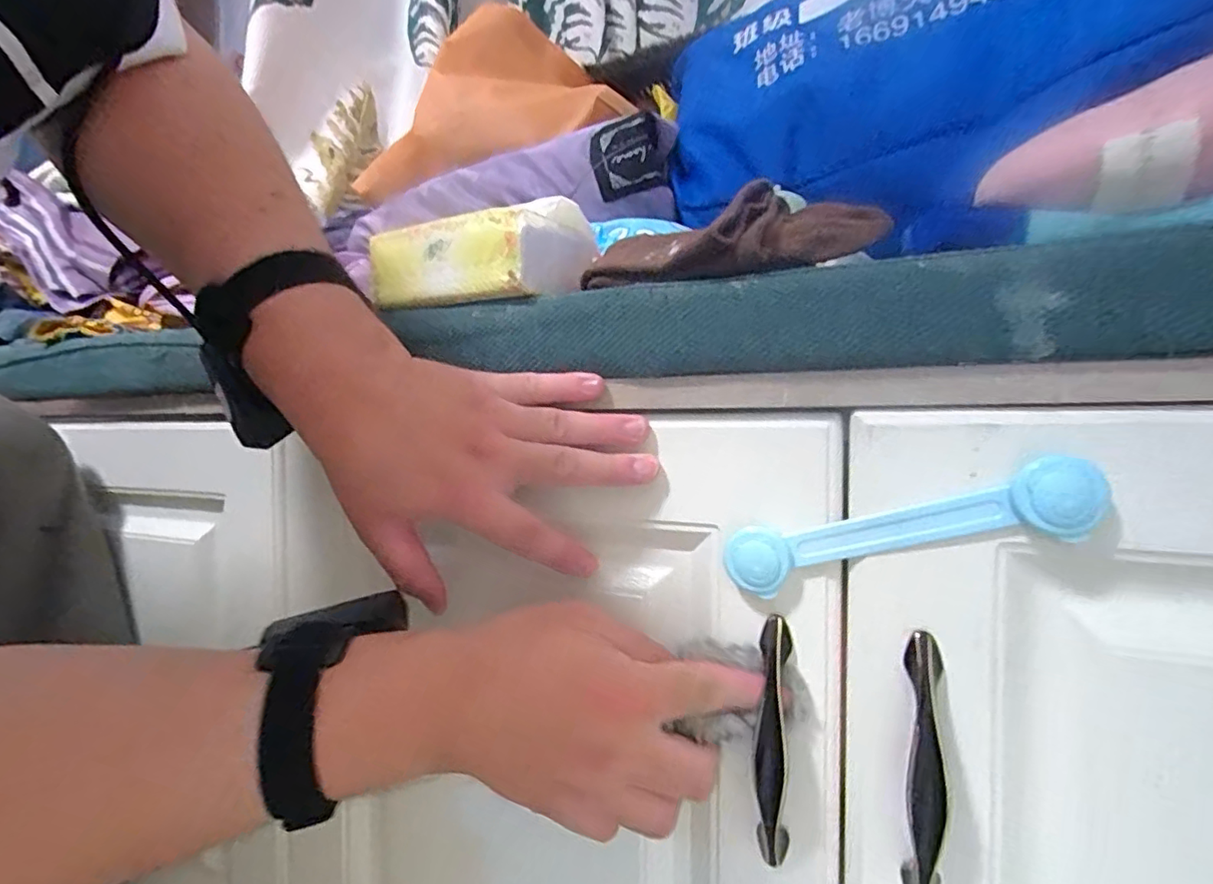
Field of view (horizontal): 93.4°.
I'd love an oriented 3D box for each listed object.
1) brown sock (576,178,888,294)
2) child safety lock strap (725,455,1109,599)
[{"bbox_3d":[0.063,-0.111,0.318,0.164,0.048,0.067,1,2,29],"label":"brown sock"},{"bbox_3d":[0.133,0.042,0.263,0.154,0.033,0.012,-18,-6,23],"label":"child safety lock strap"}]

